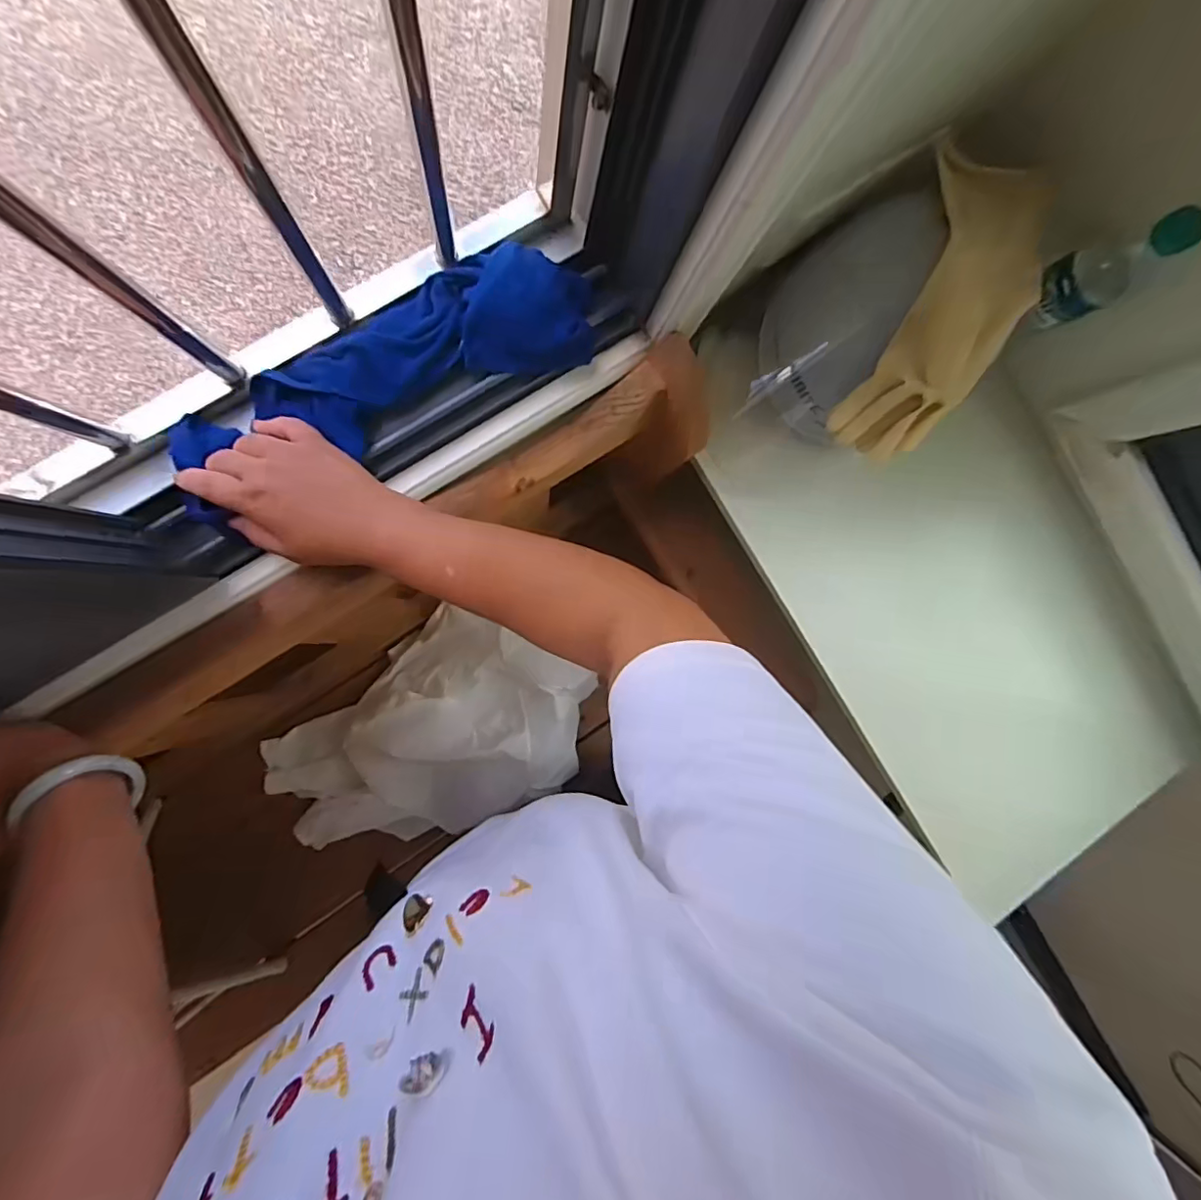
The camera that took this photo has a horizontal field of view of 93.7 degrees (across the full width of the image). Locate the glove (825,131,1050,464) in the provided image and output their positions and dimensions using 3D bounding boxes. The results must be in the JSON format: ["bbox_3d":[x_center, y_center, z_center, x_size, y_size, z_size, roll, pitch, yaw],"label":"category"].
[{"bbox_3d":[0.318,-0.269,0.502,0.117,0.076,0.296,23,89,-9],"label":"glove"}]

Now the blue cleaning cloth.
[{"bbox_3d":[-0.177,-0.192,0.469,0.358,0.030,0.107,-26,94,-6],"label":"blue cleaning cloth"}]

